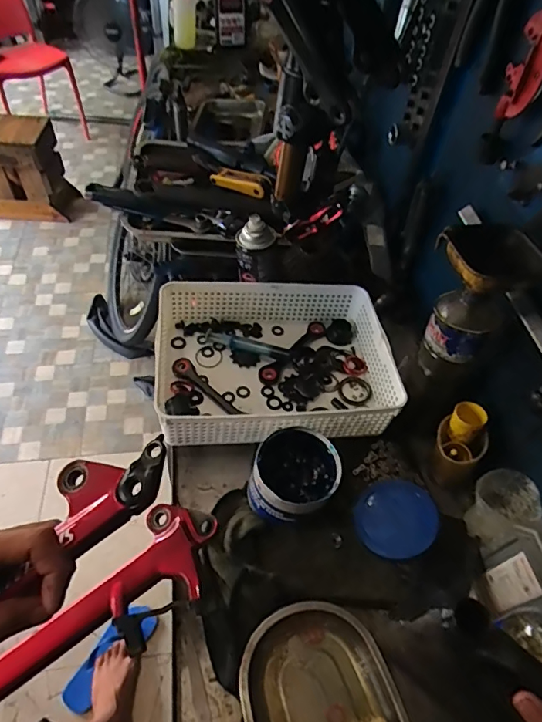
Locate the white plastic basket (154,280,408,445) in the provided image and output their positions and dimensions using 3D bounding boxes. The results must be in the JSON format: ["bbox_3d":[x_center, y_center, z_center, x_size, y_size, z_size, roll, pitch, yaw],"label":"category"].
[{"bbox_3d":[0.005,0.001,0.692,0.327,0.087,0.249,-2,51,-7],"label":"white plastic basket"}]

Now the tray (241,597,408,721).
[{"bbox_3d":[0.059,0.366,0.474,0.154,0.031,0.216,-12,53,-15],"label":"tray"}]

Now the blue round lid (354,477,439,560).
[{"bbox_3d":[0.157,0.199,0.596,0.098,0.016,0.096,-12,59,21],"label":"blue round lid"}]

